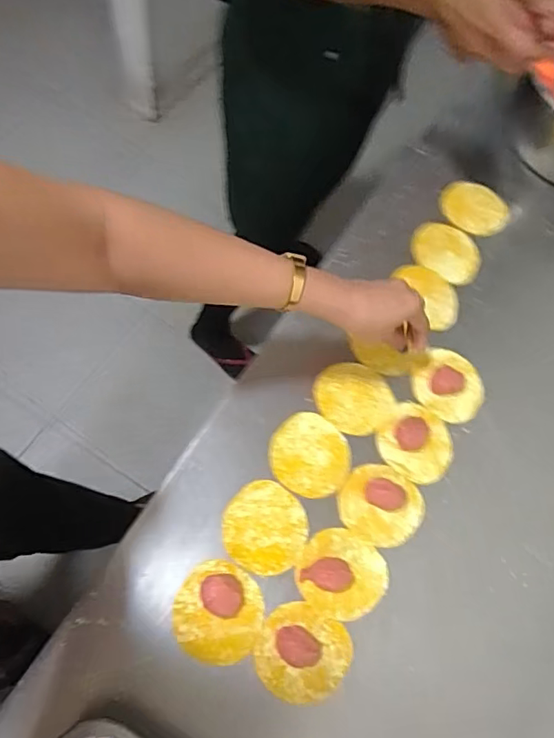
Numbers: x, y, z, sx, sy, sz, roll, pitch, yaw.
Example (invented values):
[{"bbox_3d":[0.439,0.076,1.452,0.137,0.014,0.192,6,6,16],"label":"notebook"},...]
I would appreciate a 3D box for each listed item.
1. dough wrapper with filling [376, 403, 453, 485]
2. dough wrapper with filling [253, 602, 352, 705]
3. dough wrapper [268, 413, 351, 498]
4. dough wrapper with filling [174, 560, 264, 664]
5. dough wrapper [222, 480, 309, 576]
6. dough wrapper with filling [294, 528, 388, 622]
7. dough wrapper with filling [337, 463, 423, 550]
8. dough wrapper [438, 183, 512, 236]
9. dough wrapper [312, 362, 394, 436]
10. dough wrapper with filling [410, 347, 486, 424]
[{"bbox_3d":[0.155,0.081,0.579,0.077,0.016,0.079,3,67,-7],"label":"dough wrapper with filling"},{"bbox_3d":[0.023,0.258,0.479,0.082,0.026,0.076,3,67,-7],"label":"dough wrapper with filling"},{"bbox_3d":[0.036,0.091,0.562,0.084,0.005,0.085,3,67,-7],"label":"dough wrapper"},{"bbox_3d":[-0.053,0.220,0.482,0.080,0.020,0.083,3,67,-7],"label":"dough wrapper with filling"},{"bbox_3d":[-0.010,0.157,0.525,0.081,0.008,0.084,3,67,-7],"label":"dough wrapper"},{"bbox_3d":[0.064,0.198,0.512,0.083,0.022,0.077,3,67,-7],"label":"dough wrapper with filling"},{"bbox_3d":[0.108,0.139,0.545,0.083,0.023,0.081,3,67,-7],"label":"dough wrapper with filling"},{"bbox_3d":[0.266,-0.218,0.718,0.095,0.010,0.074,9,79,-7],"label":"dough wrapper"},{"bbox_3d":[0.089,0.031,0.593,0.086,0.005,0.079,39,70,6],"label":"dough wrapper"},{"bbox_3d":[0.201,0.019,0.614,0.078,0.018,0.084,3,67,-7],"label":"dough wrapper with filling"}]

